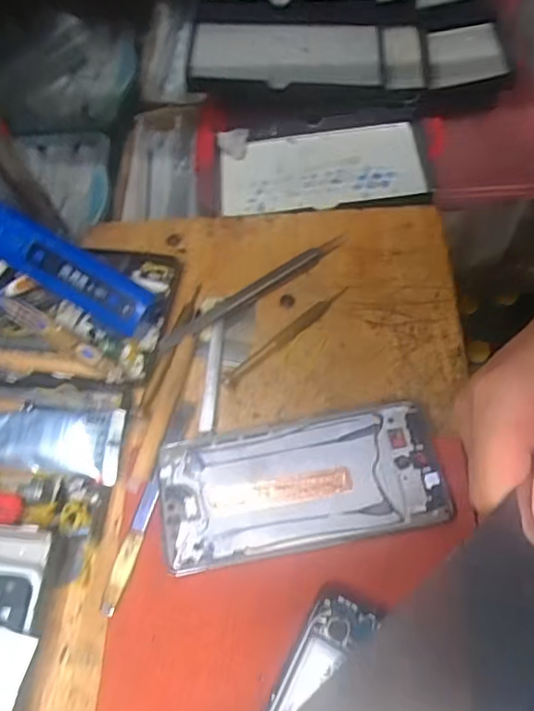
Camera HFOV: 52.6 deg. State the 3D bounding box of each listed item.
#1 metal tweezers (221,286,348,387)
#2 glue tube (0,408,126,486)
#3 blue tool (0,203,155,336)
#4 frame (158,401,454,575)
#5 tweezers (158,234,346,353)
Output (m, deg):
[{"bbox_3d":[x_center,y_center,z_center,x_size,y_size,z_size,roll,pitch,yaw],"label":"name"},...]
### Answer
[{"bbox_3d":[0.013,-0.015,0.366,0.110,0.006,0.010,-37,65,-13],"label":"metal tweezers"},{"bbox_3d":[-0.147,0.052,0.330,0.114,0.018,0.041,0,62,6],"label":"glue tube"},{"bbox_3d":[-0.135,-0.059,0.358,0.125,0.020,0.035,31,66,-3],"label":"blue tool"},{"bbox_3d":[0.018,0.072,0.315,0.160,0.011,0.075,-11,61,0],"label":"frame"},{"bbox_3d":[-0.009,-0.047,0.379,0.152,0.013,0.013,-31,63,-10],"label":"tweezers"}]

